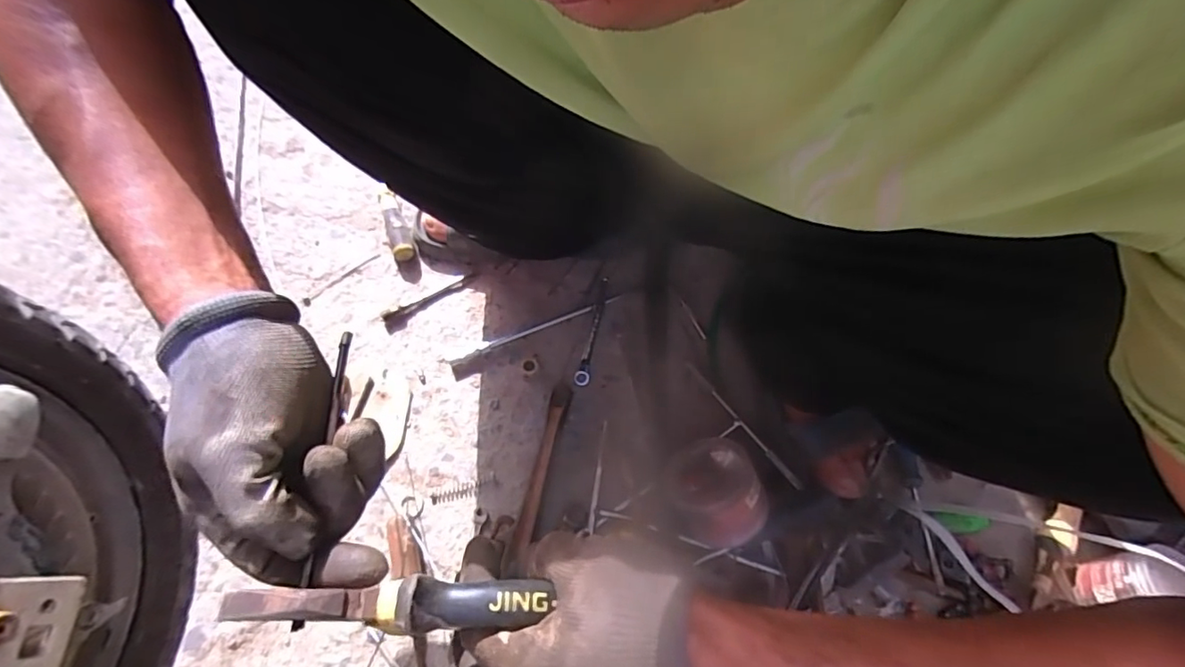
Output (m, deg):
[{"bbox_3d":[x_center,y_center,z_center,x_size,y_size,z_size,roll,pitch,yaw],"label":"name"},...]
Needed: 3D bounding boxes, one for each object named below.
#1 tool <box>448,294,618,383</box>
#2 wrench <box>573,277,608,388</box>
[{"bbox_3d":[-0.068,-0.003,0.643,0.211,0.015,0.023,-27,70,-14],"label":"tool"},{"bbox_3d":[-0.001,-0.005,0.639,0.018,0.006,0.139,10,66,2],"label":"wrench"}]

